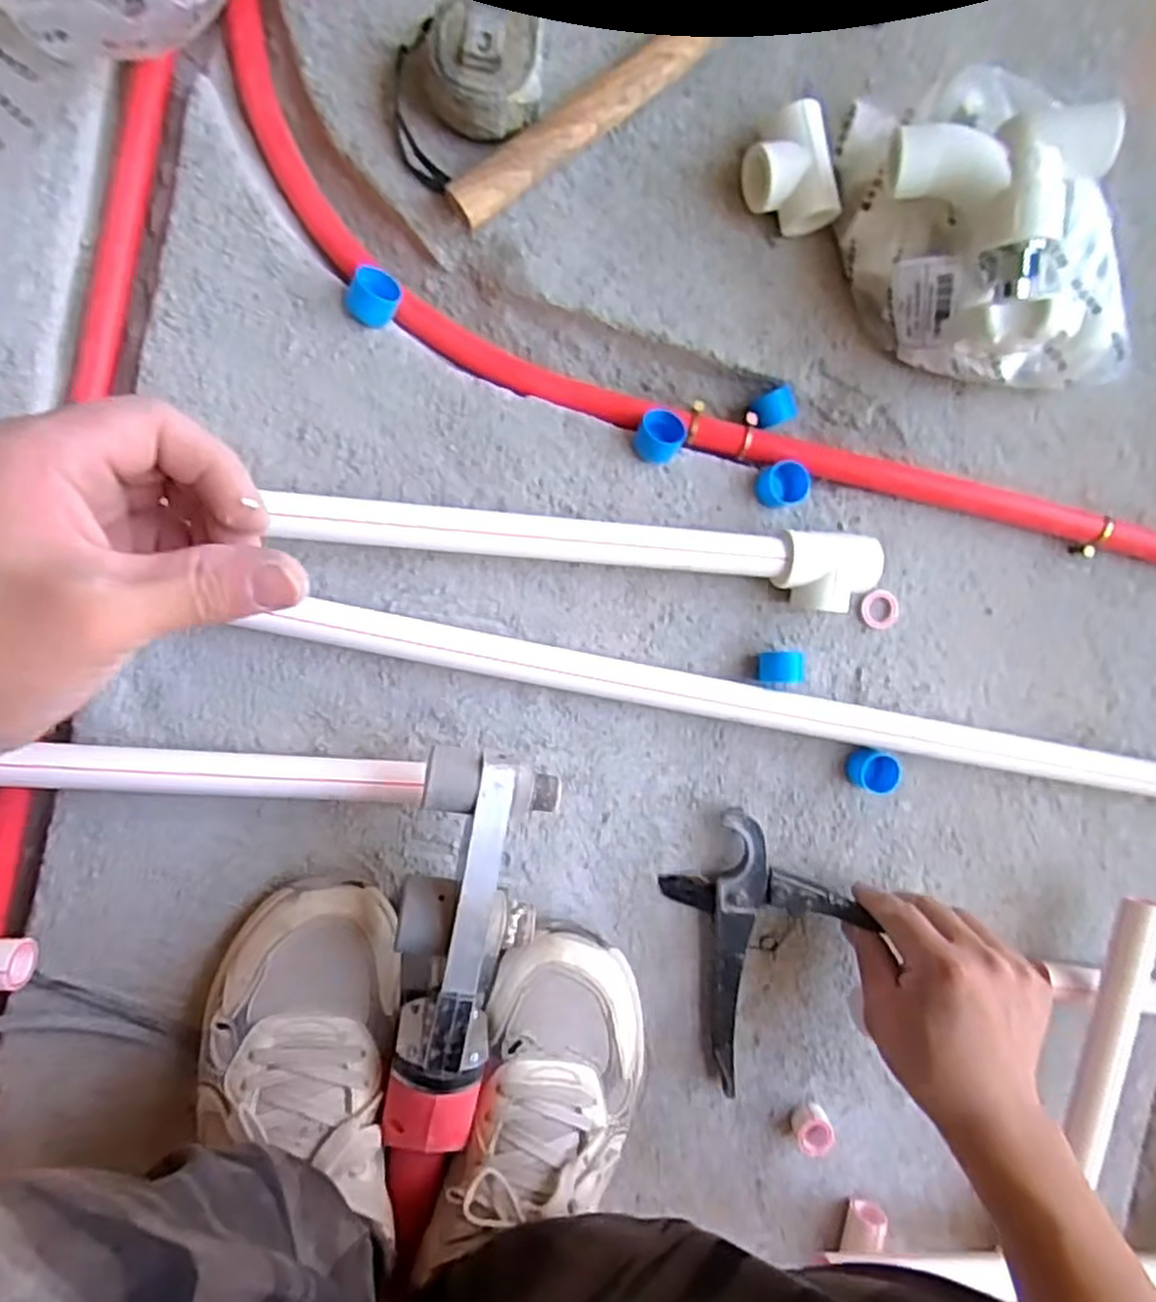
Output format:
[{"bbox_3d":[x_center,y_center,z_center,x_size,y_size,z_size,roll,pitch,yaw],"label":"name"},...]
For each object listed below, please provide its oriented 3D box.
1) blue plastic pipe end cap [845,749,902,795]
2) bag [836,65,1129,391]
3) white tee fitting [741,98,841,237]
[{"bbox_3d":[0.202,0.082,0.499,0.035,0.020,0.028,27,91,-9],"label":"blue plastic pipe end cap"},{"bbox_3d":[0.246,-0.243,0.437,0.136,0.102,0.192,-21,97,-5],"label":"bag"},{"bbox_3d":[0.129,-0.290,0.449,0.050,0.039,0.069,-19,97,-6],"label":"white tee fitting"}]

